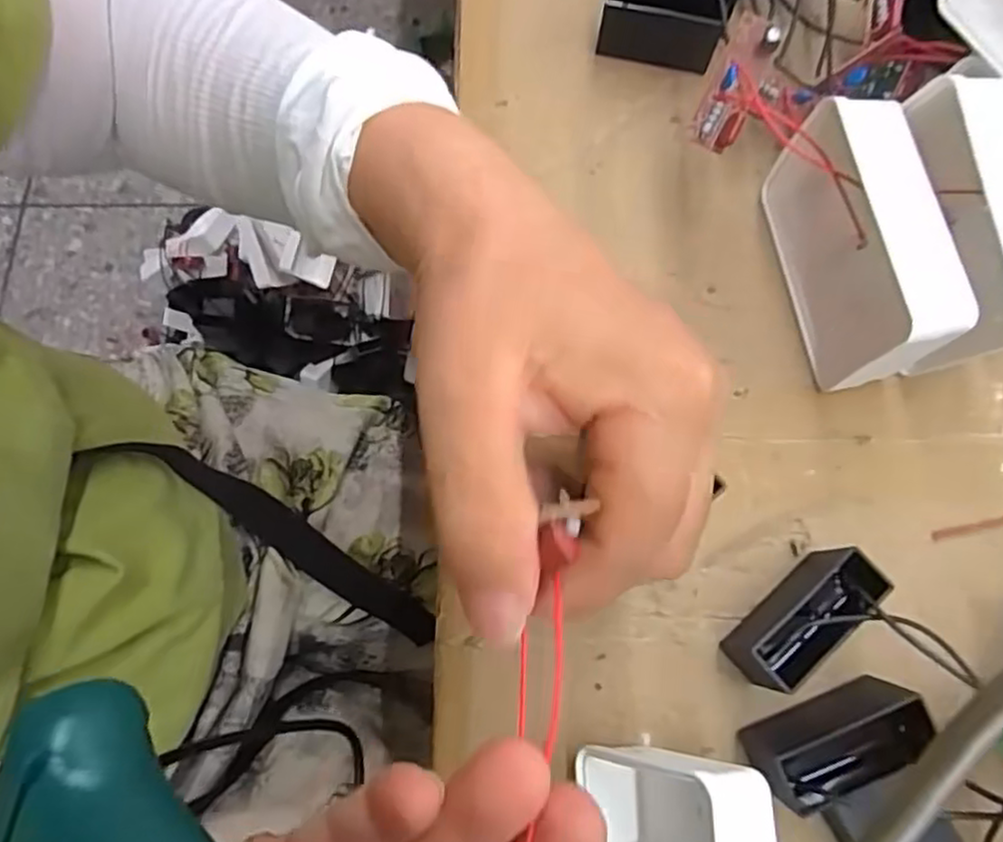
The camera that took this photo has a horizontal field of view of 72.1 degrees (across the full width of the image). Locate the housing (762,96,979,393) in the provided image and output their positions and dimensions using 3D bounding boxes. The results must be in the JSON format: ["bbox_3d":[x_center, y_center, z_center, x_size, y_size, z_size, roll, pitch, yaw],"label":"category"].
[{"bbox_3d":[0.127,-0.061,0.242,0.031,0.056,0.090,-10,73,-2],"label":"housing"}]

